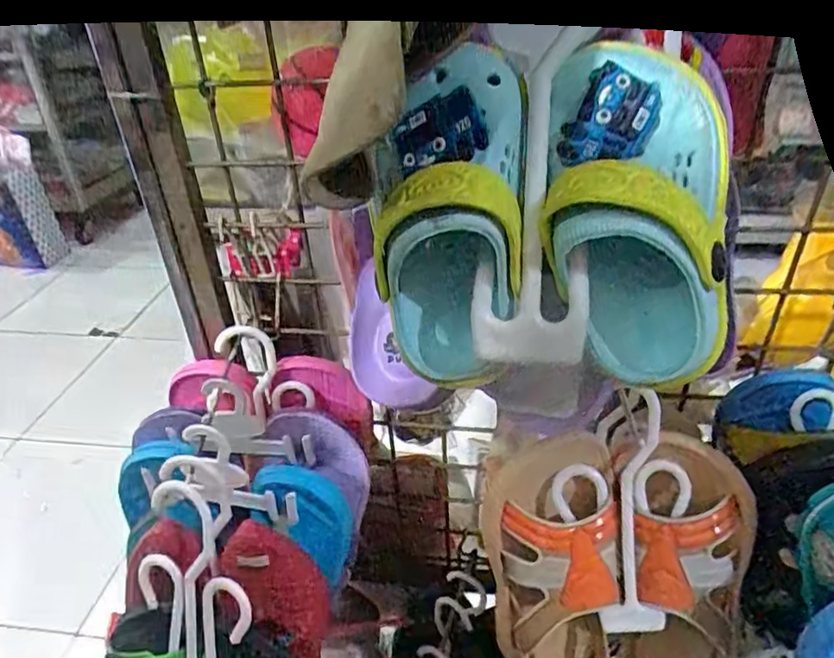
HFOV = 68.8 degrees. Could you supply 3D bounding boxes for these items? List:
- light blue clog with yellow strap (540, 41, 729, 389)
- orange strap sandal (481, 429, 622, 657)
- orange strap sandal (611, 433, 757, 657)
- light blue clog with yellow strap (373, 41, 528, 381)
[{"bbox_3d":[0.076,-0.035,0.211,0.062,0.107,0.041,4,34,10],"label":"light blue clog with yellow strap"},{"bbox_3d":[0.101,0.173,0.409,0.098,0.219,0.060,-7,18,-13],"label":"orange strap sandal"},{"bbox_3d":[0.174,0.161,0.400,0.079,0.187,0.055,-1,8,17],"label":"orange strap sandal"},{"bbox_3d":[0.012,-0.034,0.220,0.050,0.113,0.043,-1,33,2],"label":"light blue clog with yellow strap"}]

